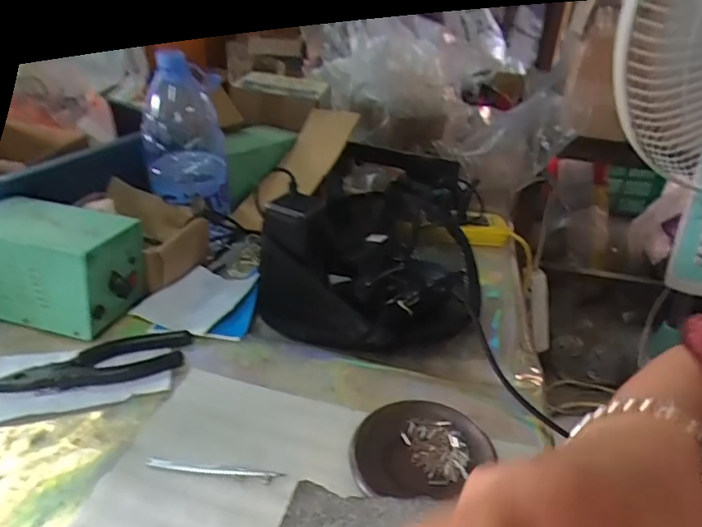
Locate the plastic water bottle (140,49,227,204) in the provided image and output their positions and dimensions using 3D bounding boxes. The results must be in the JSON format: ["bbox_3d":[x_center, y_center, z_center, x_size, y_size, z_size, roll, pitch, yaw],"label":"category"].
[{"bbox_3d":[-0.216,-0.173,0.685,0.090,0.171,0.082,1,30,-4],"label":"plastic water bottle"}]

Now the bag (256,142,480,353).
[{"bbox_3d":[0.040,-0.042,0.655,0.231,0.120,0.306,9,31,11],"label":"bag"}]

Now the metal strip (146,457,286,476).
[{"bbox_3d":[-0.106,0.159,0.421,0.108,0.004,0.008,5,30,3],"label":"metal strip"}]

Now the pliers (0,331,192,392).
[{"bbox_3d":[-0.237,0.092,0.510,0.161,0.011,0.062,-5,31,-13],"label":"pliers"}]

